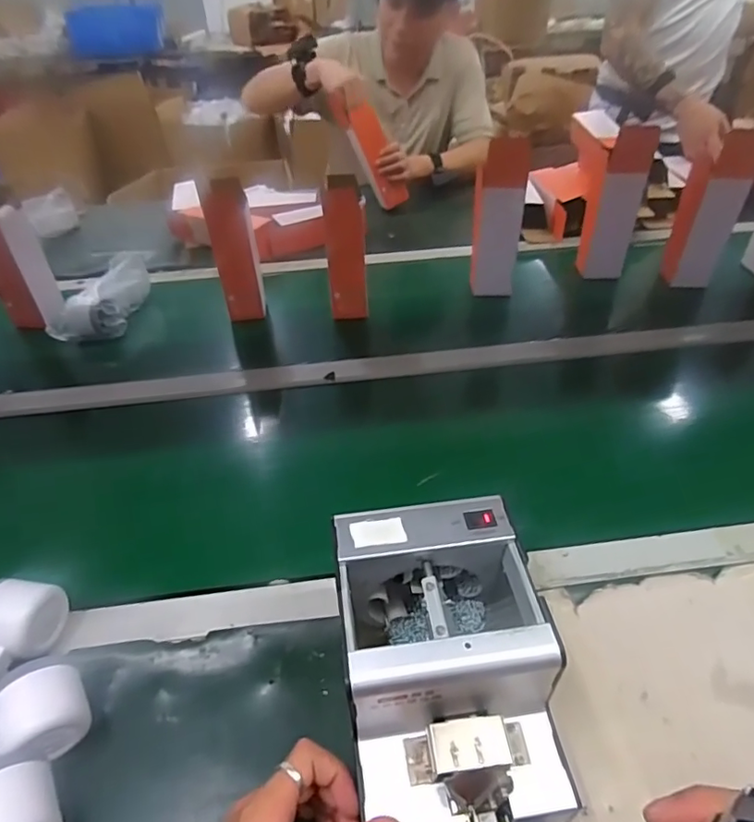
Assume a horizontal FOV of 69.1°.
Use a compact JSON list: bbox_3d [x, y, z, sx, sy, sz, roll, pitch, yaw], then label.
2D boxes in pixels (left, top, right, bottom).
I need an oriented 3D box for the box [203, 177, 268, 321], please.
[{"bbox_3d":[-0.210,-0.235,0.815,0.065,0.189,0.049,-11,42,-9],"label":"box"}]

